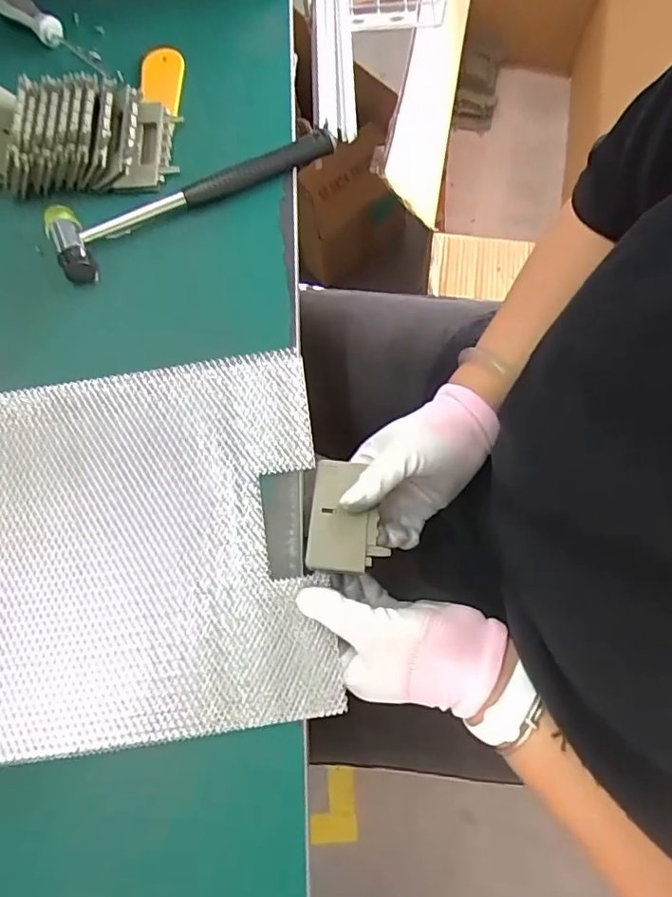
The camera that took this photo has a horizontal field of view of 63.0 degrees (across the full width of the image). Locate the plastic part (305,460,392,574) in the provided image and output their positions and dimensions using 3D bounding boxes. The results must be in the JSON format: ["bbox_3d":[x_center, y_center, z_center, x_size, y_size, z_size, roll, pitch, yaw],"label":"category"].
[{"bbox_3d":[0.008,0.047,0.397,0.053,0.022,0.081,2,75,3],"label":"plastic part"}]

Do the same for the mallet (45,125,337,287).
[{"bbox_3d":[-0.119,-0.211,0.453,0.238,0.024,0.061,-26,76,-5],"label":"mallet"}]

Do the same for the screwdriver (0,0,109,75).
[{"bbox_3d":[-0.268,-0.389,0.506,0.127,0.024,0.020,35,79,-3],"label":"screwdriver"}]

